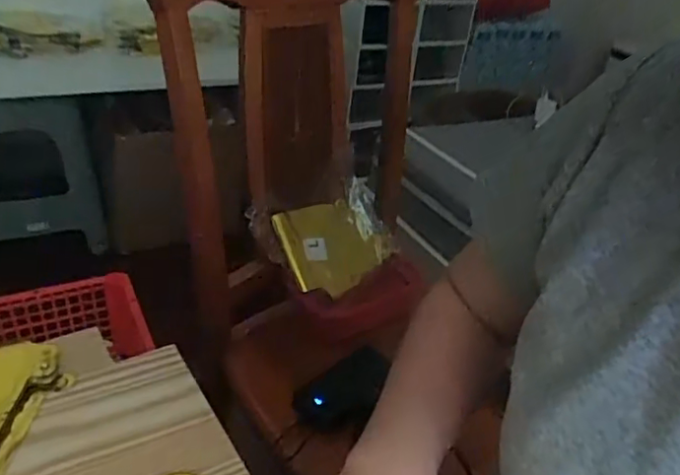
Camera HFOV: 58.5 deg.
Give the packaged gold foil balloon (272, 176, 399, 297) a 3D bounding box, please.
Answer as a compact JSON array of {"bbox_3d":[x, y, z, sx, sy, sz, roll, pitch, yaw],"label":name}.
[{"bbox_3d":[0.001,0.001,1.000,0.025,0.151,0.243,-9,14,42],"label":"packaged gold foil balloon"}]

